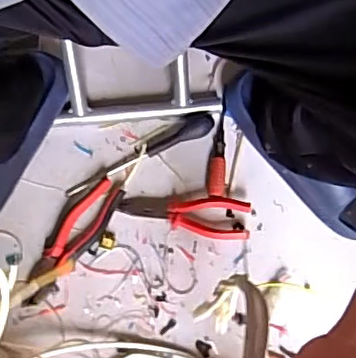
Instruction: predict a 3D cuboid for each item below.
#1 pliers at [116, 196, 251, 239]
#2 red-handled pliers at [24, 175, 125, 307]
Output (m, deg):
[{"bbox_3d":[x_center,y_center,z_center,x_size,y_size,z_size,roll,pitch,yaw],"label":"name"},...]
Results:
[{"bbox_3d":[0.007,0.048,0.759,0.171,0.023,0.055,4,73,3],"label":"pliers"},{"bbox_3d":[-0.144,0.080,0.753,0.060,0.024,0.183,32,77,11],"label":"red-handled pliers"}]

